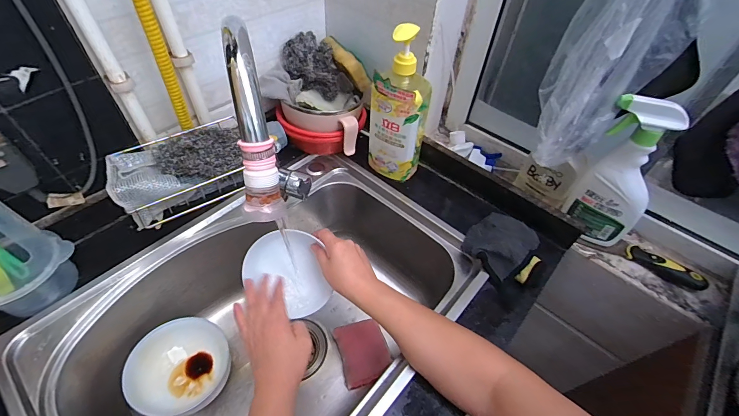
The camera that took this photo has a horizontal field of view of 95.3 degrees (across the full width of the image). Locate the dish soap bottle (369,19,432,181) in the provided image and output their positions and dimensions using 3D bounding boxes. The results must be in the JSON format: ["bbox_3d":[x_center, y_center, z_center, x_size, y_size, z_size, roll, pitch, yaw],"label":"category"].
[{"bbox_3d":[0.051,-0.159,0.570,0.094,0.266,0.051,8,50,3],"label":"dish soap bottle"}]

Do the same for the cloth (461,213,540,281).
[{"bbox_3d":[0.215,0.053,0.554,0.120,0.031,0.091,-32,59,-26],"label":"cloth"}]

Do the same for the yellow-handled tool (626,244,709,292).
[{"bbox_3d":[0.479,0.097,0.548,0.110,0.029,0.018,33,56,22],"label":"yellow-handled tool"}]

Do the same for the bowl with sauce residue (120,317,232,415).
[{"bbox_3d":[-0.298,0.249,0.533,0.129,0.070,0.129,2,50,-2],"label":"bowl with sauce residue"}]

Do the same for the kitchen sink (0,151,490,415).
[{"bbox_3d":[-0.146,0.192,0.564,0.414,0.213,0.572,36,57,24],"label":"kitchen sink"}]

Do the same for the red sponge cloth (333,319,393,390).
[{"bbox_3d":[-0.012,0.261,0.618,0.088,0.005,0.106,-21,59,-1],"label":"red sponge cloth"}]

